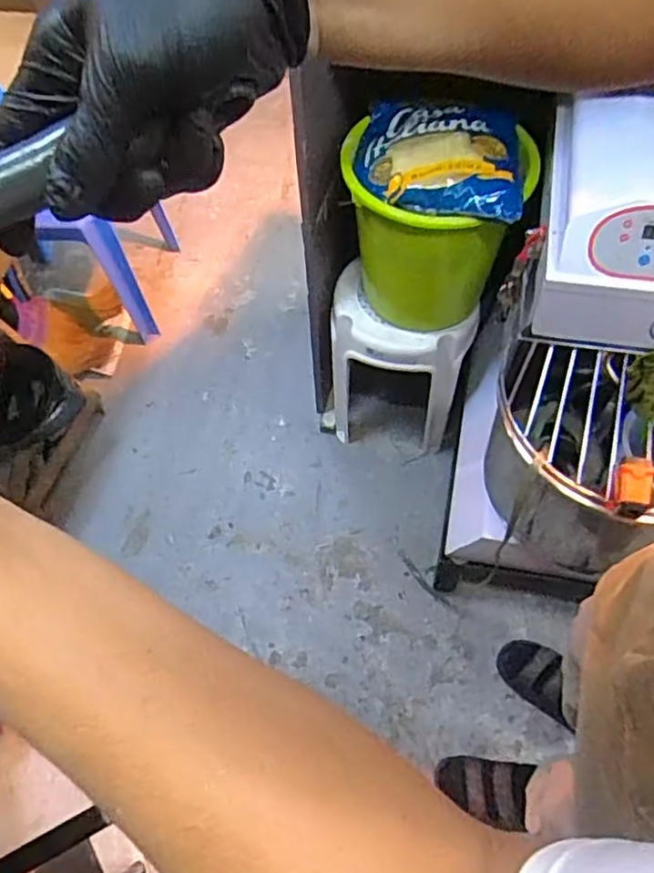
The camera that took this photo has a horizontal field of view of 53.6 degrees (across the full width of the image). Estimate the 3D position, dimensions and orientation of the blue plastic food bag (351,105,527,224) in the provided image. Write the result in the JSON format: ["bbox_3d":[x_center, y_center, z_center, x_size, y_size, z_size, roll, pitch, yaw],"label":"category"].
[{"bbox_3d":[0.190,-0.470,1.092,0.307,0.070,0.236,12,60,11],"label":"blue plastic food bag"}]

